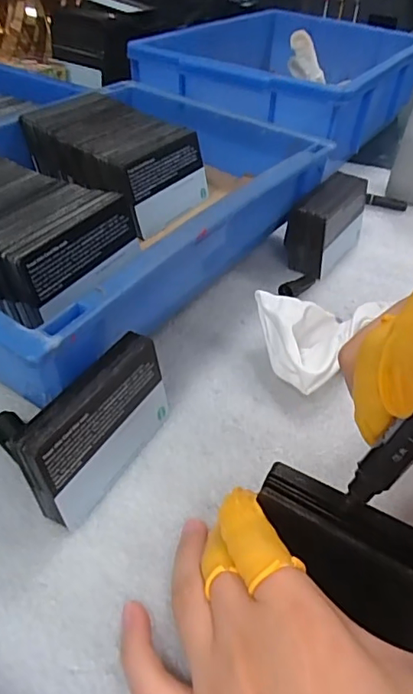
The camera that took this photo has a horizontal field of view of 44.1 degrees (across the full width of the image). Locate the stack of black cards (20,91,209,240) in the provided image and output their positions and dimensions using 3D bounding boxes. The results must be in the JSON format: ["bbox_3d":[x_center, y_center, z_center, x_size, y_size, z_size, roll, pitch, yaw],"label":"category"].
[{"bbox_3d":[-0.071,-0.146,0.395,0.122,0.050,0.089,29,47,22],"label":"stack of black cards"}]

